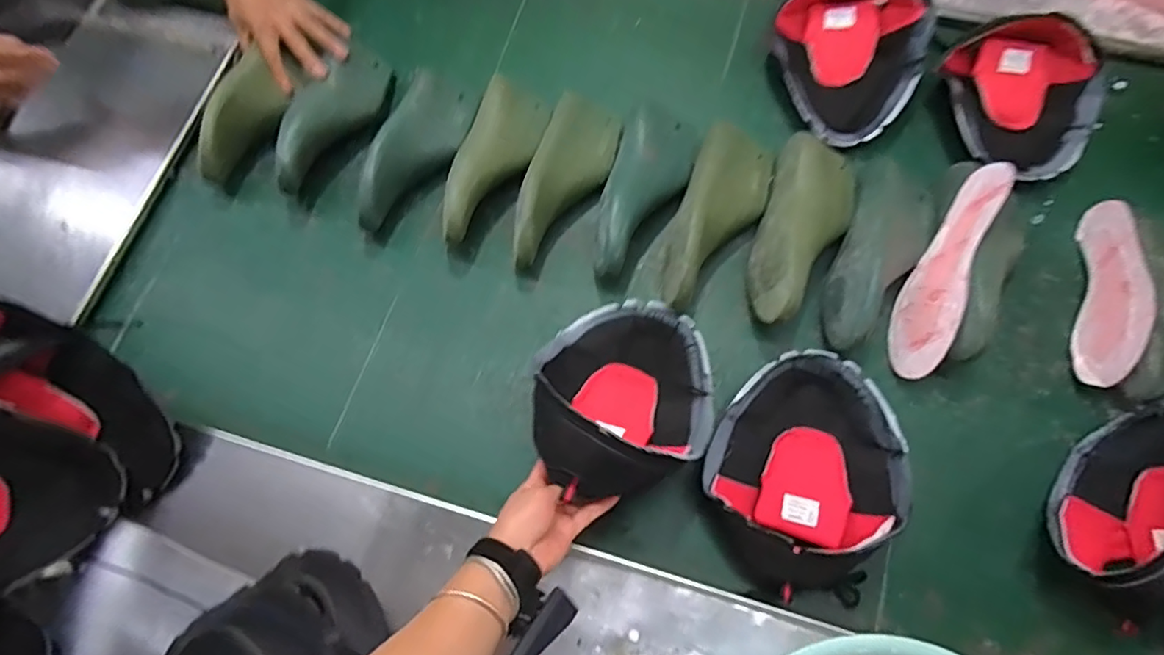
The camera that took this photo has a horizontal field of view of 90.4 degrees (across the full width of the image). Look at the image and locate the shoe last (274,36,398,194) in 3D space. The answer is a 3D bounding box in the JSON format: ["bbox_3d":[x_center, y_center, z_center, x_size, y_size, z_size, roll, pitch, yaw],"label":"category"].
[{"bbox_3d":[-0.337,-0.281,0.762,0.084,0.073,0.231,28,73,9],"label":"shoe last"}]

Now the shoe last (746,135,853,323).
[{"bbox_3d":[0.260,-0.113,0.676,0.098,0.079,0.242,19,72,6],"label":"shoe last"}]

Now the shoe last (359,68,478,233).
[{"bbox_3d":[-0.210,-0.234,0.747,0.102,0.066,0.243,12,71,4],"label":"shoe last"}]

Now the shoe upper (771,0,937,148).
[{"bbox_3d":[0.345,-0.343,0.725,0.180,0.080,0.219,2,71,0],"label":"shoe upper"}]

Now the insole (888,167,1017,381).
[{"bbox_3d":[0.403,-0.063,0.641,0.010,0.082,0.244,23,89,-17],"label":"insole"}]

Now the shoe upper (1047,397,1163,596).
[{"bbox_3d":[0.547,0.163,0.563,0.089,0.093,0.213,31,73,10],"label":"shoe upper"}]

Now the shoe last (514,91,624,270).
[{"bbox_3d":[-0.027,-0.182,0.719,0.096,0.078,0.233,21,72,7],"label":"shoe last"}]

